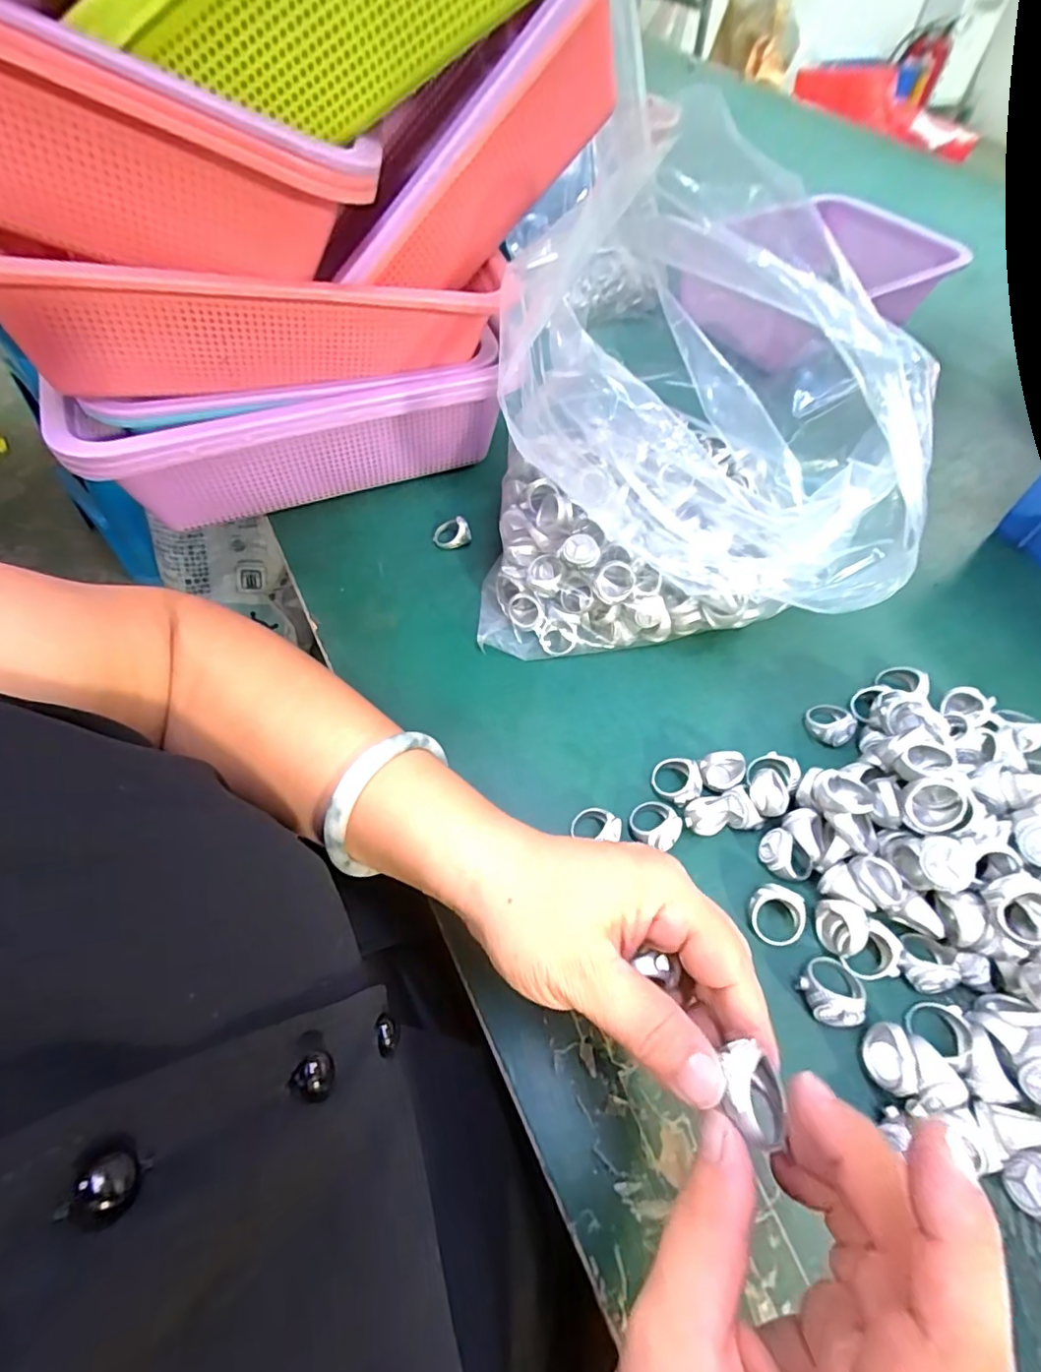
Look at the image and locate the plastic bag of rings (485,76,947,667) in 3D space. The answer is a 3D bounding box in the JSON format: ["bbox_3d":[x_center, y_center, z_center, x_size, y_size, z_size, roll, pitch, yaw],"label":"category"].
[{"bbox_3d":[0.093,-0.140,0.324,0.214,0.206,0.207,5,56,0],"label":"plastic bag of rings"}]

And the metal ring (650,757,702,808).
[{"bbox_3d":[0.086,0.052,0.311,0.026,0.016,0.023,40,63,21],"label":"metal ring"}]

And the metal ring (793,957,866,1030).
[{"bbox_3d":[0.143,0.138,0.257,0.025,0.016,0.029,38,62,20],"label":"metal ring"}]

